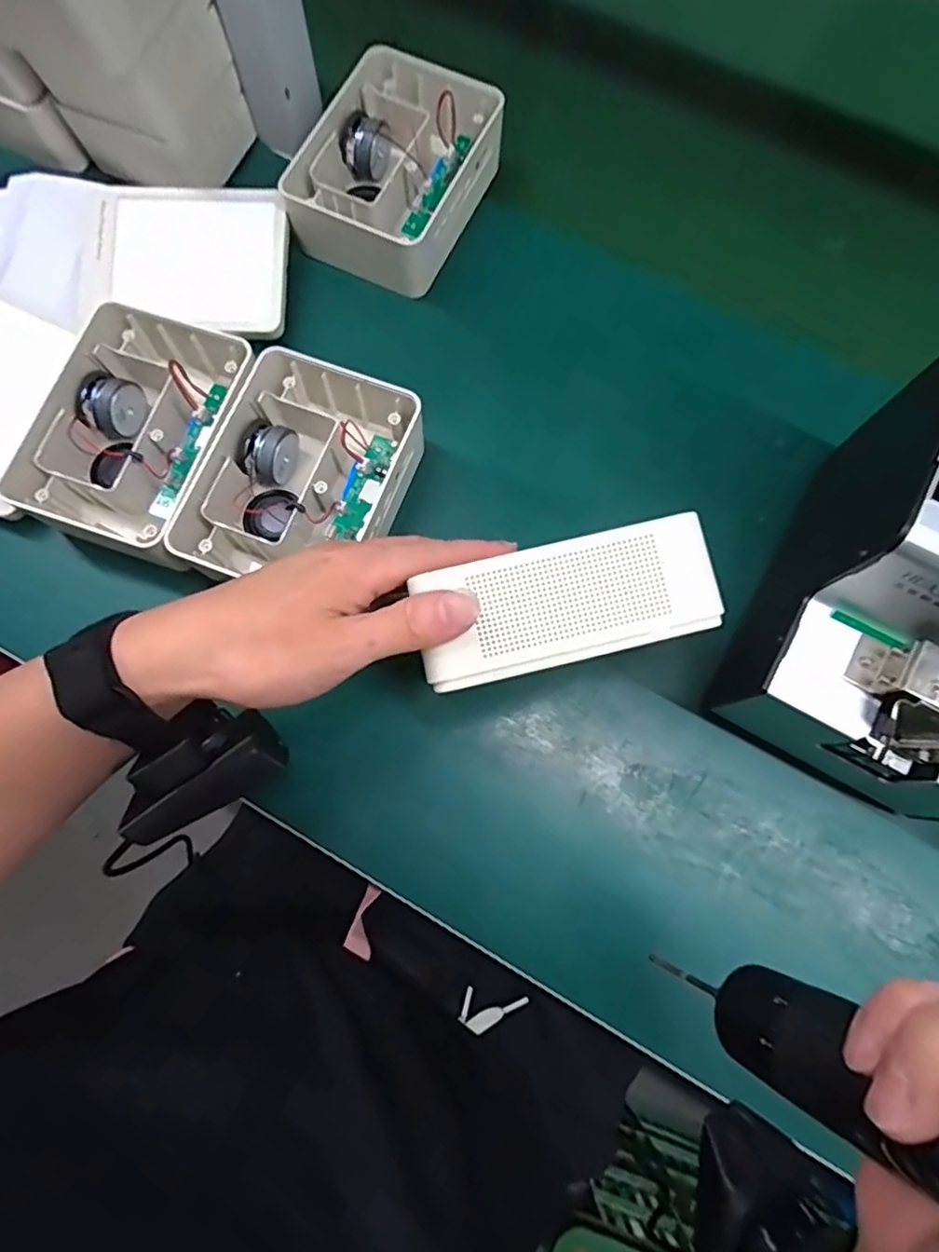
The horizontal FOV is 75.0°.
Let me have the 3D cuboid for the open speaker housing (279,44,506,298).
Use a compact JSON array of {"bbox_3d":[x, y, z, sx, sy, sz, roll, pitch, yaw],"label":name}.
[{"bbox_3d":[-0.048,-0.317,0.428,0.104,0.051,0.155,27,77,7],"label":"open speaker housing"}]

